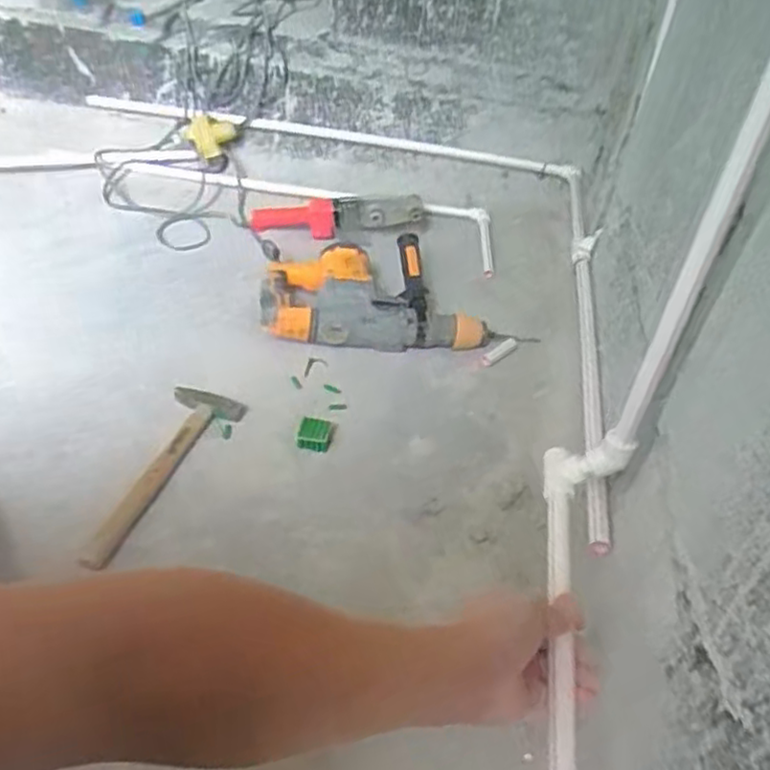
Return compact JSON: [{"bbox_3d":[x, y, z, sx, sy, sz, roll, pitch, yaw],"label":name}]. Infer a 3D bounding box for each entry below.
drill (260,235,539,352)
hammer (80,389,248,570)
[{"bbox_3d":[0.017,-0.158,1.164,0.442,0.096,0.201,1,39,-8],"label":"drill"},{"bbox_3d":[-0.288,0.105,0.865,0.087,0.026,0.291,17,39,11],"label":"hammer"}]

